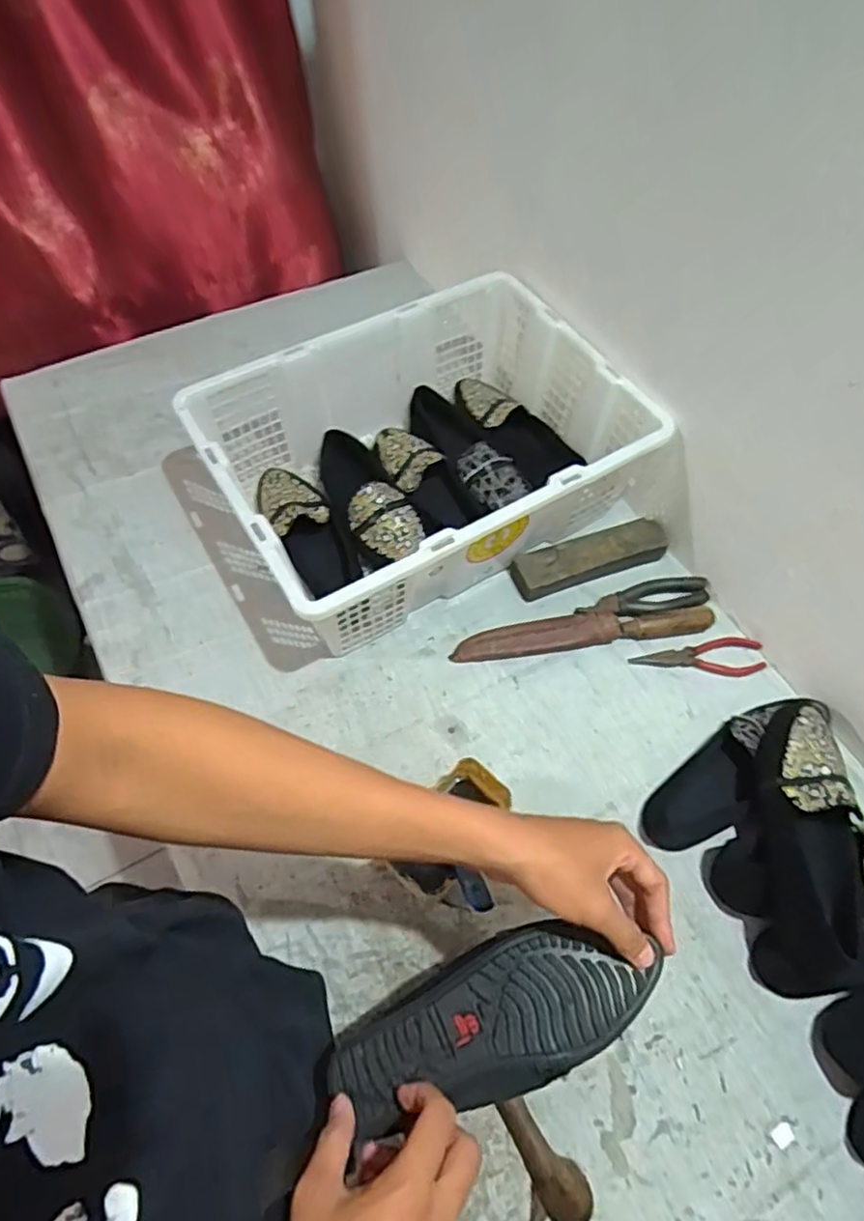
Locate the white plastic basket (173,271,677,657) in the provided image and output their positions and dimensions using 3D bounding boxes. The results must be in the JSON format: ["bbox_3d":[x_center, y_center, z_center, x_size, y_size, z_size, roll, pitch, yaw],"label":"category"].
[{"bbox_3d":[-0.009,-0.185,0.817,0.480,0.172,0.352,-28,64,-17],"label":"white plastic basket"}]

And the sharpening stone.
[{"bbox_3d":[0.198,-0.067,0.824,0.200,0.040,0.054,-17,61,-11],"label":"sharpening stone"}]

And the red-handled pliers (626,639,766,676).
[{"bbox_3d":[0.312,0.055,0.772,0.152,0.009,0.044,1,59,-1],"label":"red-handled pliers"}]

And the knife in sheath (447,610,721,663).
[{"bbox_3d":[0.179,0.025,0.781,0.306,0.026,0.040,-7,60,-5],"label":"knife in sheath"}]

